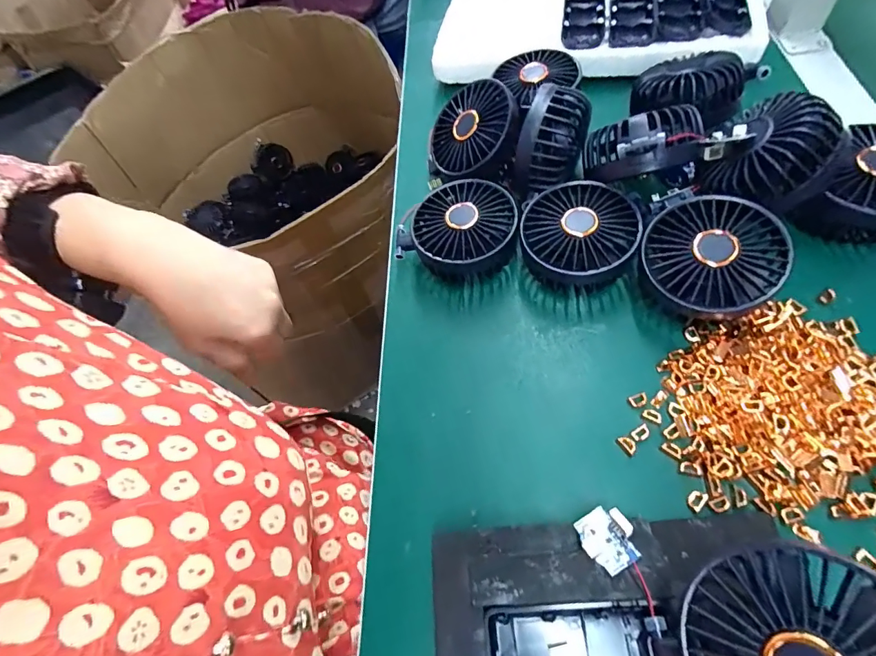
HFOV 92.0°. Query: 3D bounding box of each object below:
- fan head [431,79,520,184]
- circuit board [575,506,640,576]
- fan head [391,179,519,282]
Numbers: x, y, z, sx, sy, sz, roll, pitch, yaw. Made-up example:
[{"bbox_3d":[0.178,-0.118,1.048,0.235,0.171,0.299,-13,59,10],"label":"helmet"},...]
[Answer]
[{"bbox_3d":[0.036,-0.171,0.381,0.085,0.042,0.099,5,82,35],"label":"fan head"},{"bbox_3d":[0.090,0.112,0.227,0.025,0.014,0.031,-28,47,-14],"label":"circuit board"},{"bbox_3d":[0.019,-0.081,0.357,0.089,0.045,0.083,-2,61,3],"label":"fan head"}]

